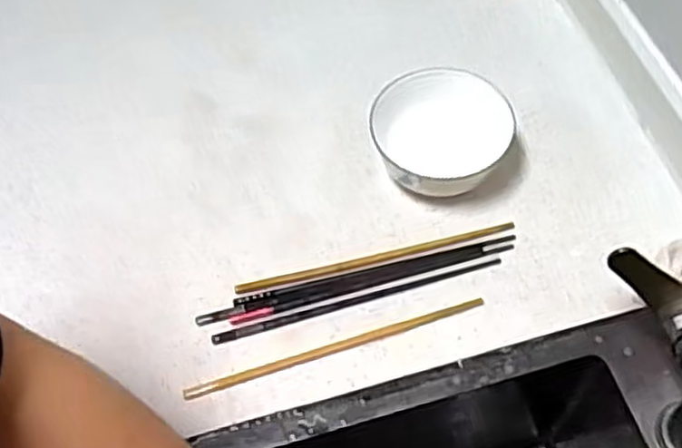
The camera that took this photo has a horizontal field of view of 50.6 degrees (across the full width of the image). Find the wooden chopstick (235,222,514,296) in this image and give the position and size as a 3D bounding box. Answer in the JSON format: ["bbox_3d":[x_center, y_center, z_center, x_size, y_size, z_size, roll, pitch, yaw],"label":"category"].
[{"bbox_3d":[0.030,0.028,0.591,0.232,0.004,0.010,-13,59,-6],"label":"wooden chopstick"}]

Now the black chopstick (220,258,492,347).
[{"bbox_3d":[0.015,0.059,0.563,0.231,0.004,0.008,-15,59,-7],"label":"black chopstick"}]

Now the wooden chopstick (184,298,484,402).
[{"bbox_3d":[-0.002,0.093,0.543,0.232,0.004,0.009,-16,59,-7],"label":"wooden chopstick"}]

